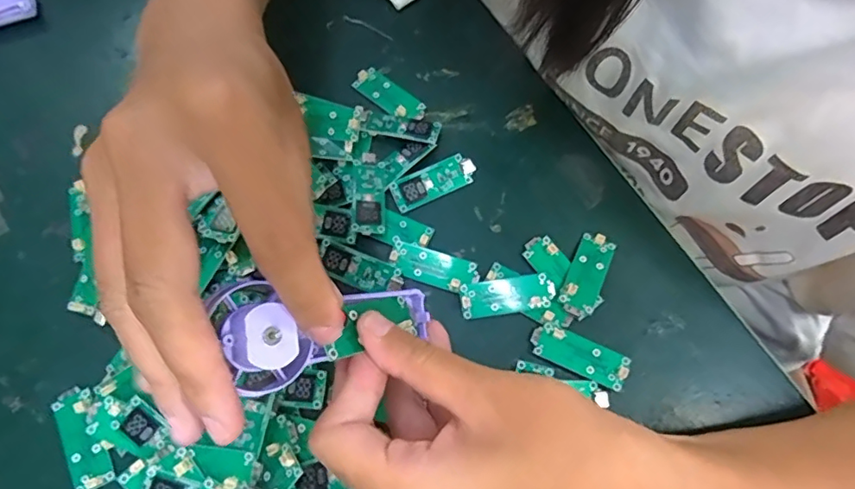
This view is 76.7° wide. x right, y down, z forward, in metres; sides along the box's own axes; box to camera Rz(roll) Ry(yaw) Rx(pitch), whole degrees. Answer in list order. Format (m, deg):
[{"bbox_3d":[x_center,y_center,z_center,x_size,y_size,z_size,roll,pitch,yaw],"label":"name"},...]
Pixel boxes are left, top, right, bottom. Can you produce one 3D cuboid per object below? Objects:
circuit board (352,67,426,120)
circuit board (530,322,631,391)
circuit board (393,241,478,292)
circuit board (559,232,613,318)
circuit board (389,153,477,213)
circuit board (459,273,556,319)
[{"bbox_3d":[-0.024,-0.096,0.345,0.050,0.006,0.019,36,72,12],"label":"circuit board"},{"bbox_3d":[0.081,0.059,0.286,0.050,0.004,0.019,24,70,7],"label":"circuit board"},{"bbox_3d":[0.004,0.013,0.304,0.046,0.004,0.019,15,69,4],"label":"circuit board"},{"bbox_3d":[0.090,0.016,0.302,0.021,0.007,0.050,25,70,8],"label":"circuit board"},{"bbox_3d":[0.004,-0.038,0.323,0.052,0.006,0.018,-25,72,-11],"label":"circuit board"},{"bbox_3d":[0.044,0.028,0.297,0.050,0.004,0.018,-10,80,2],"label":"circuit board"}]

